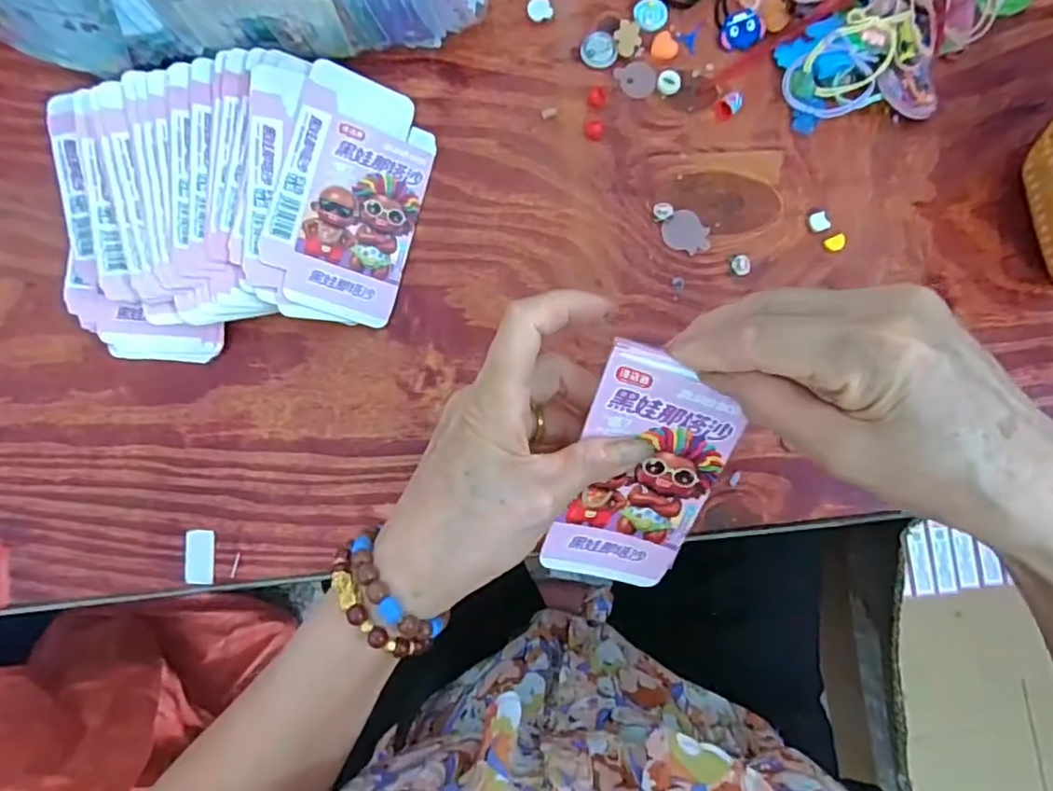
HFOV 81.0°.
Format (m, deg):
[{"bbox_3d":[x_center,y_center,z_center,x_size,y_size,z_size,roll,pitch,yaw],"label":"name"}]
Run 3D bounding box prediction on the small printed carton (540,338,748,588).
[{"bbox_3d":[0.053,0.039,0.286,0.065,0.009,0.123,12,117,1],"label":"small printed carton"}]

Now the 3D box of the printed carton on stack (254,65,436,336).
[{"bbox_3d":[-0.108,-0.124,0.383,0.083,0.004,0.147,16,84,-21],"label":"printed carton on stack"}]

